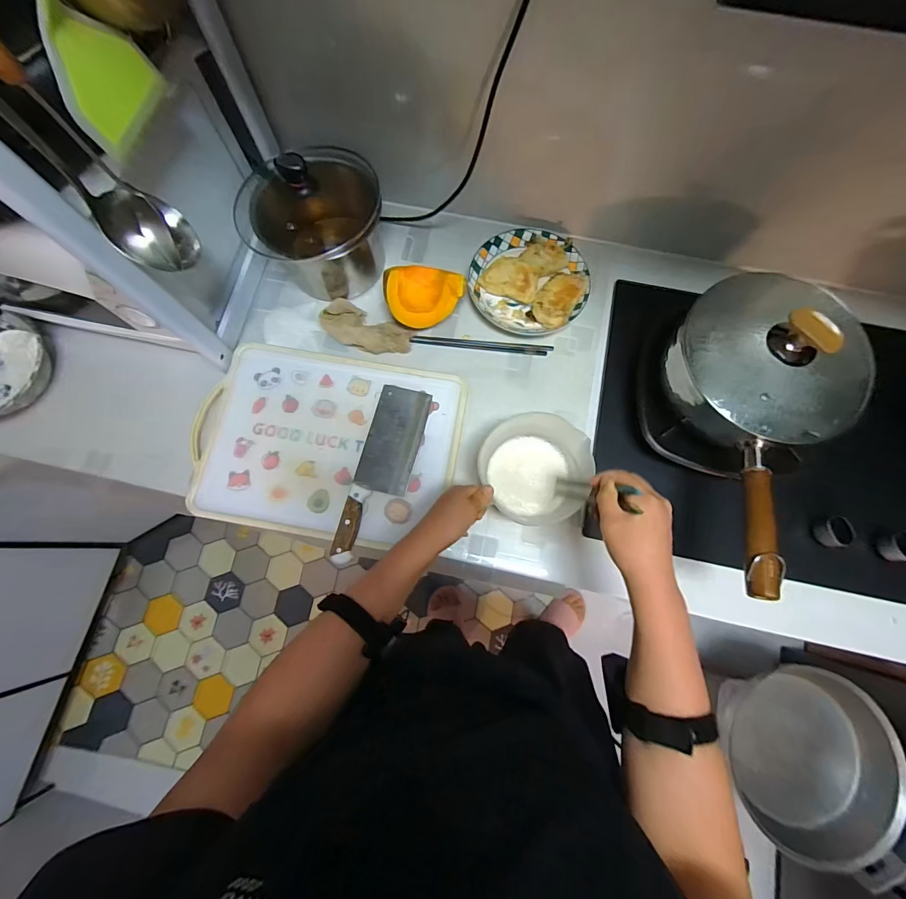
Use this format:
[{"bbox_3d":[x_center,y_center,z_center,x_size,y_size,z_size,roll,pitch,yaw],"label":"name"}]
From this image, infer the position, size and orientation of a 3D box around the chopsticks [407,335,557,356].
[{"bbox_3d":[0.049,-0.176,0.675,0.231,0.012,0.020,6,76,2],"label":"chopsticks"}]

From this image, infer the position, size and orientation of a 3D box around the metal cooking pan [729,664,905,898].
[{"bbox_3d":[0.806,0.705,0.921,0.337,0.148,0.368,13,77,3],"label":"metal cooking pan"}]

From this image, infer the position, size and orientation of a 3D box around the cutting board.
[{"bbox_3d":[-0.190,-0.012,0.622,0.387,0.019,0.278,9,76,2],"label":"cutting board"}]

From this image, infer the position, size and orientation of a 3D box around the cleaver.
[{"bbox_3d":[-0.104,0.032,0.596,0.082,0.021,0.271,14,77,3],"label":"cleaver"}]

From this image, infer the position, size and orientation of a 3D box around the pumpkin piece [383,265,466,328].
[{"bbox_3d":[-0.051,-0.256,0.648,0.118,0.097,0.094,-26,78,-6],"label":"pumpkin piece"}]

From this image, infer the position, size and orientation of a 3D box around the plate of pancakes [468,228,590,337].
[{"bbox_3d":[0.127,-0.287,0.675,0.190,0.046,0.187,0,76,0],"label":"plate of pancakes"}]

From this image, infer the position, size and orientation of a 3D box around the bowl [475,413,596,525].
[{"bbox_3d":[0.111,0.029,0.571,0.139,0.083,0.139,0,76,0],"label":"bowl"}]

